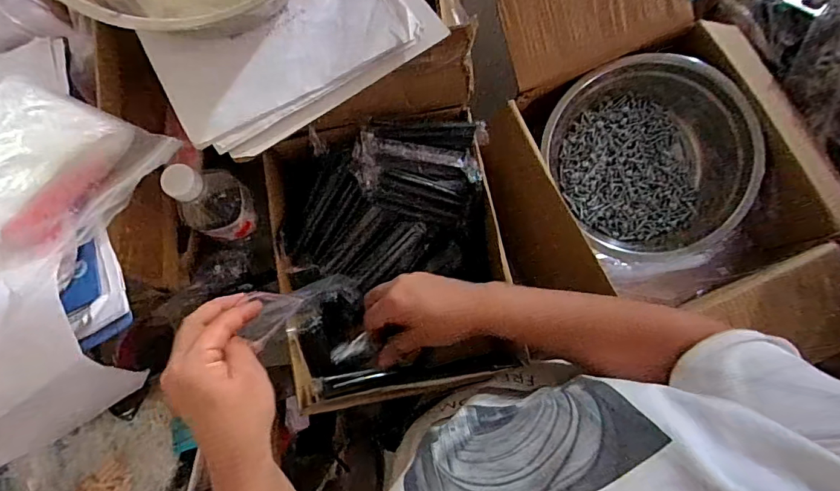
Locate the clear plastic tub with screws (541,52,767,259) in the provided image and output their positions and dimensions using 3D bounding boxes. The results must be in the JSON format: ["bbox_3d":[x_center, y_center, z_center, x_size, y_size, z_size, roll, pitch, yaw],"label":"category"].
[{"bbox_3d":[0.297,-0.114,0.590,0.230,0.068,0.240,0,79,-1],"label":"clear plastic tub with screws"}]

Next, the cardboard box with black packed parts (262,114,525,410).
[{"bbox_3d":[-0.032,0.026,0.559,0.246,0.157,0.298,-8,80,-2],"label":"cardboard box with black packed parts"}]

